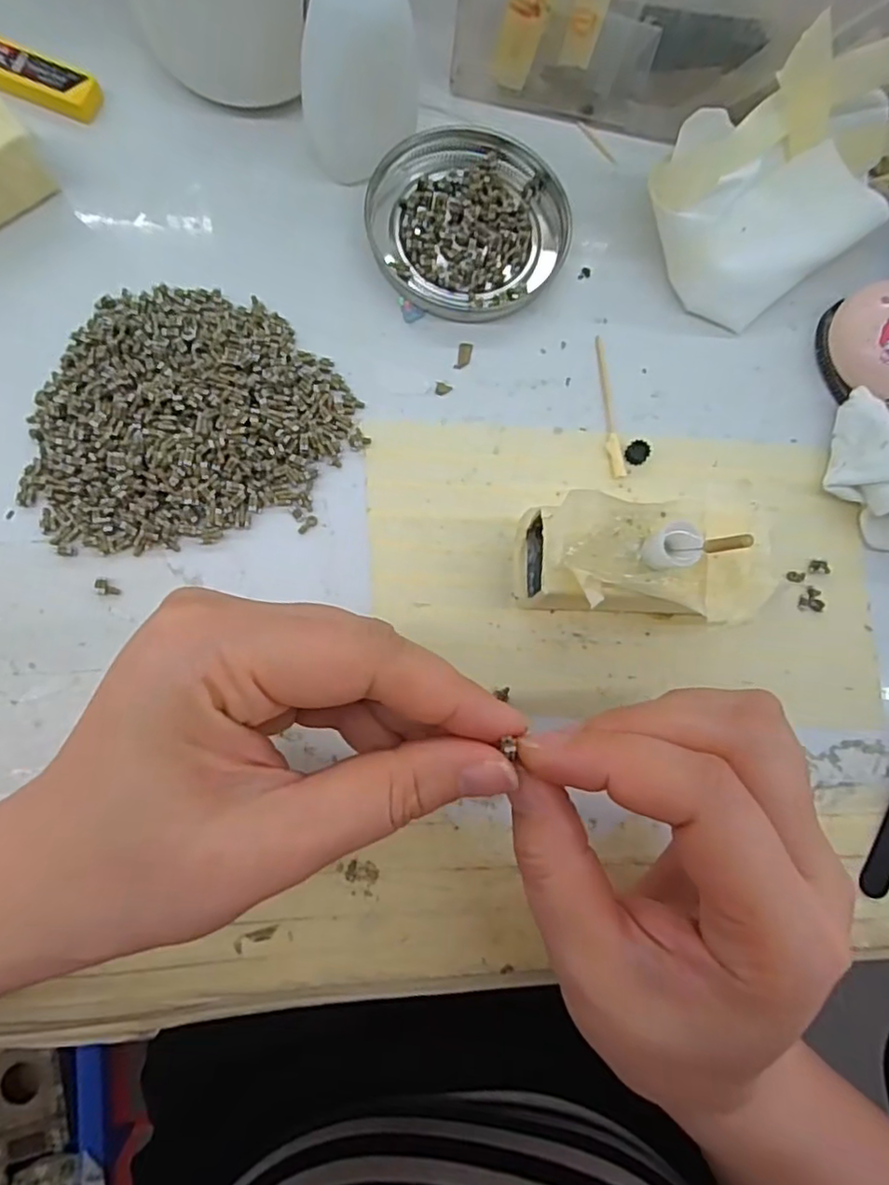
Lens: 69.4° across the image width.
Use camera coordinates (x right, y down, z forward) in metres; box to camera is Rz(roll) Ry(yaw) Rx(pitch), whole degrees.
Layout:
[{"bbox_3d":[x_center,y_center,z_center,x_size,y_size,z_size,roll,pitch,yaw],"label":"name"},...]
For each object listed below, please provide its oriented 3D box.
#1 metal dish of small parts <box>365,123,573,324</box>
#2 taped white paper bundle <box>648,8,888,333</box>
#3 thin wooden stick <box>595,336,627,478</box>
[{"bbox_3d":[0.011,-0.149,0.256,0.077,0.008,0.080,1,80,-6],"label":"metal dish of small parts"},{"bbox_3d":[0.134,-0.162,0.242,0.104,0.062,0.068,-36,86,-11],"label":"taped white paper bundle"},{"bbox_3d":[0.064,-0.073,0.252,0.006,0.004,0.059,-6,83,-6],"label":"thin wooden stick"}]

